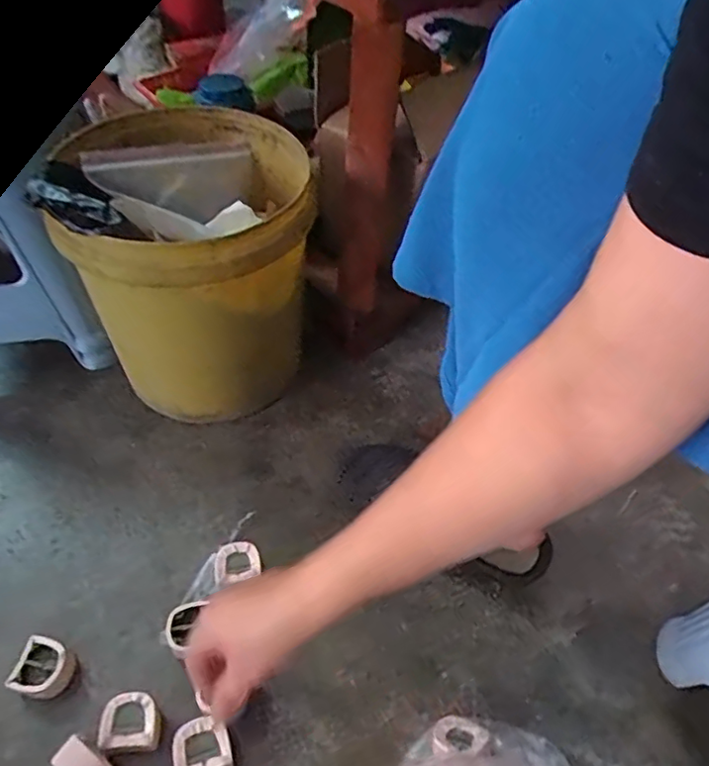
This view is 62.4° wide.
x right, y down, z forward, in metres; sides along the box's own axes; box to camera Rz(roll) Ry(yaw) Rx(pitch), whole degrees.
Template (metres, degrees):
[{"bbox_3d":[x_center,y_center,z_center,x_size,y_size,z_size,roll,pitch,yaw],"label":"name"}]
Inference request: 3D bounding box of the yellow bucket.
[{"bbox_3d":[-0.181,-0.126,0.706,0.266,0.304,0.302,-5,49,-8],"label":"yellow bucket"}]

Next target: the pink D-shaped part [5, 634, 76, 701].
[{"bbox_3d":[-0.285,0.263,0.538,0.045,0.029,0.046,13,49,8],"label":"pink D-shaped part"}]

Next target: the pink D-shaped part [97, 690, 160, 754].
[{"bbox_3d":[-0.195,0.299,0.516,0.052,0.034,0.042,2,49,-2],"label":"pink D-shaped part"}]

